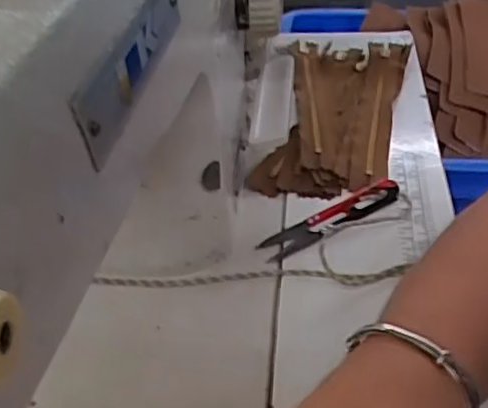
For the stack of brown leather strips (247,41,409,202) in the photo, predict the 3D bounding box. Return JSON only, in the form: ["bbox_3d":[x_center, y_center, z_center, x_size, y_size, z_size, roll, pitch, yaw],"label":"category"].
[{"bbox_3d":[0.075,-0.079,0.541,0.095,0.023,0.217,6,39,11],"label":"stack of brown leather strips"}]

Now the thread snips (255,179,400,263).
[{"bbox_3d":[0.058,0.008,0.438,0.105,0.011,0.026,-23,42,-24],"label":"thread snips"}]

